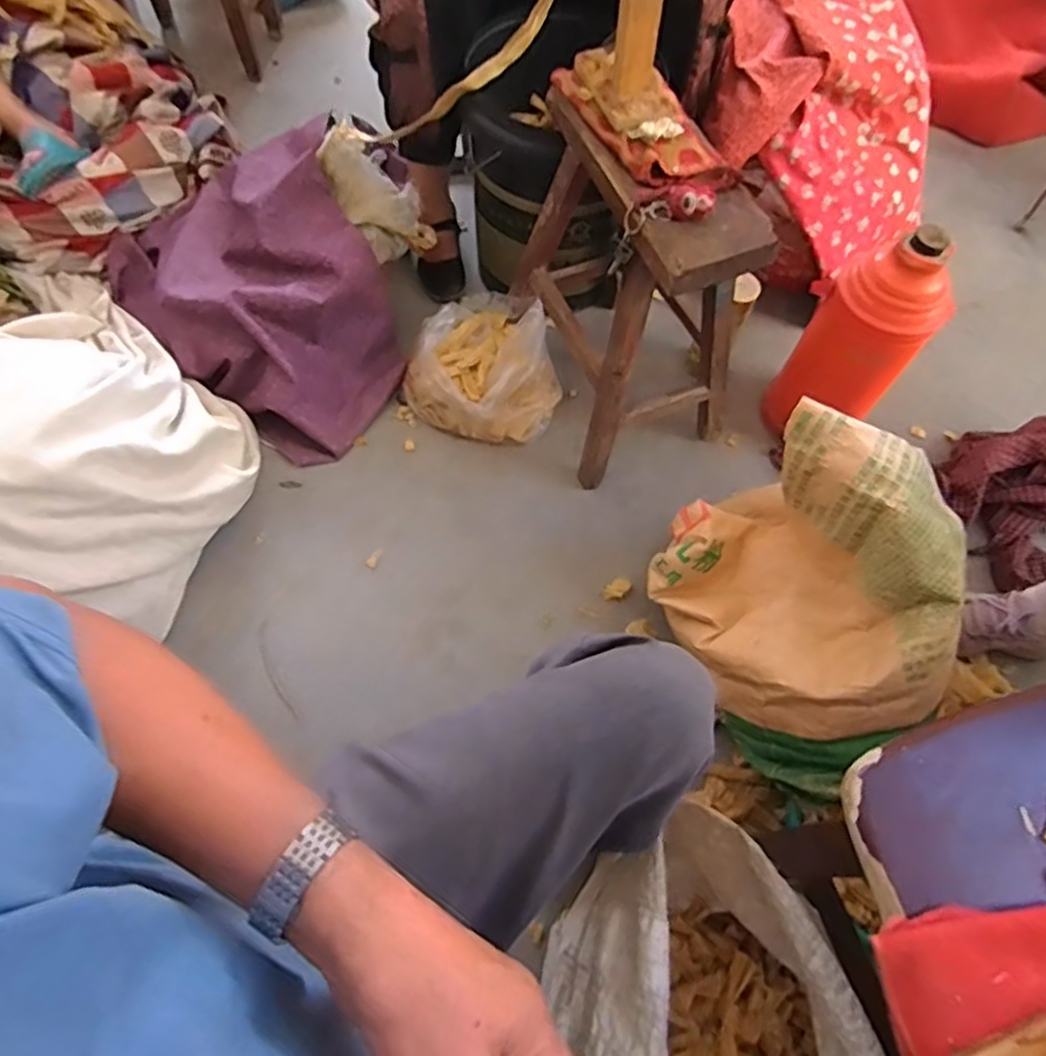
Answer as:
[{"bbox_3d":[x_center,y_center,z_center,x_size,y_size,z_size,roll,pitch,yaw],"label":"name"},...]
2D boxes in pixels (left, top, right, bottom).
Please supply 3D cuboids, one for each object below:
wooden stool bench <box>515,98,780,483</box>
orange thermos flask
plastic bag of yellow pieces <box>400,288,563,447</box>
[{"bbox_3d":[0.146,-0.350,0.988,0.242,0.405,0.354,-23,66,-14],"label":"wooden stool bench"},{"bbox_3d":[0.494,-0.285,0.996,0.170,0.326,0.143,32,66,13],"label":"orange thermos flask"},{"bbox_3d":[-0.052,-0.279,1.127,0.236,0.130,0.234,20,64,8],"label":"plastic bag of yellow pieces"}]

